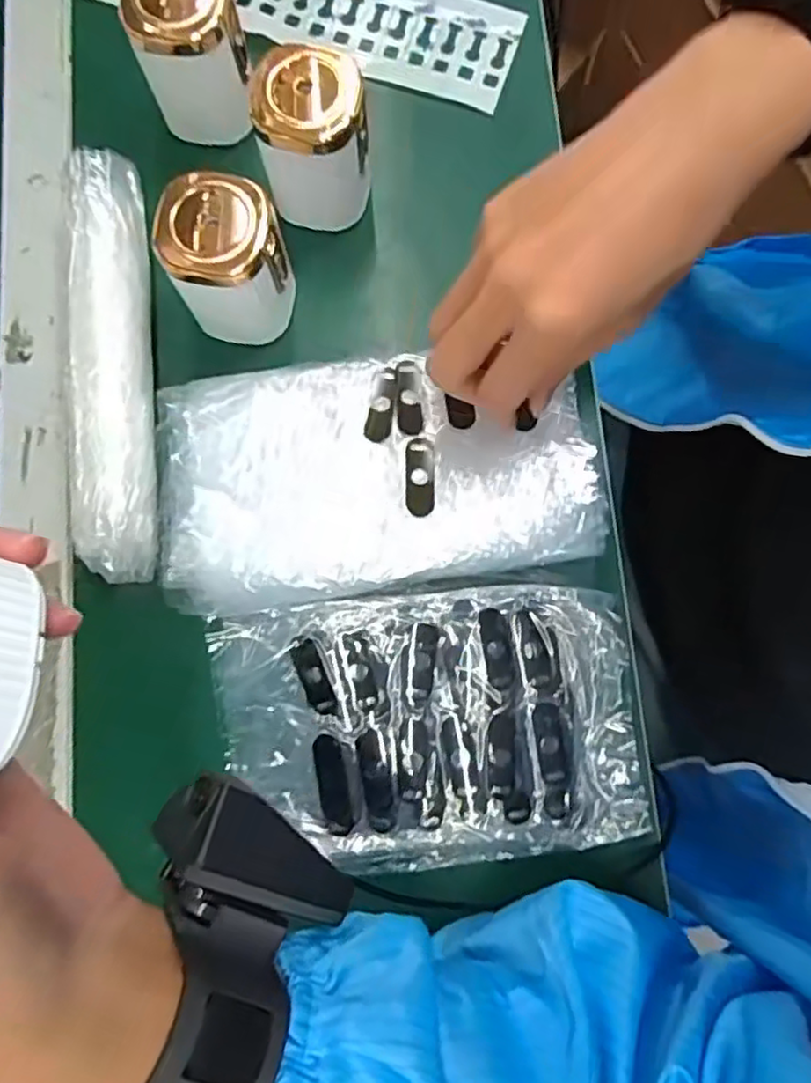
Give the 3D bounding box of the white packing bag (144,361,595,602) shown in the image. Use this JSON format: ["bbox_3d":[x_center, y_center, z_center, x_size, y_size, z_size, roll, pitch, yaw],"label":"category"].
[{"bbox_3d":[-0.015,-0.037,0.346,0.220,0.016,0.121,-8,78,0],"label":"white packing bag"}]

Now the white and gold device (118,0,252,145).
[{"bbox_3d":[-0.114,-0.267,0.368,0.061,0.078,0.055,-25,80,-3],"label":"white and gold device"}]

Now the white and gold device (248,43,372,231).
[{"bbox_3d":[-0.047,-0.208,0.356,0.058,0.078,0.053,0,80,1],"label":"white and gold device"}]

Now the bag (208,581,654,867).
[{"bbox_3d":[0.013,0.091,0.336,0.203,0.024,0.129,-6,78,0],"label":"bag"}]

